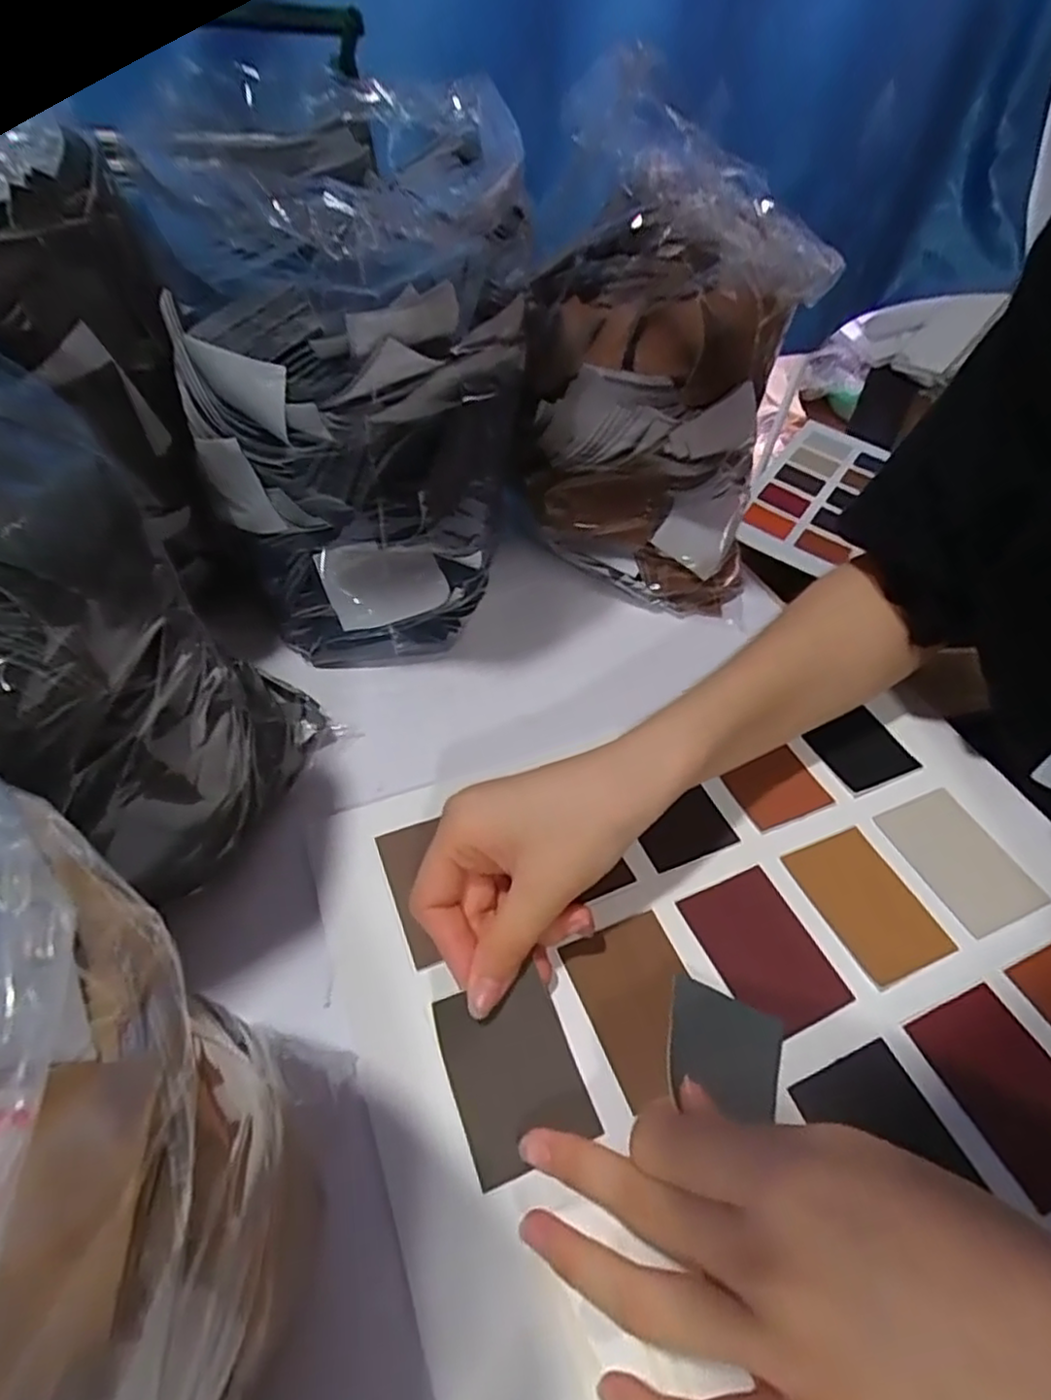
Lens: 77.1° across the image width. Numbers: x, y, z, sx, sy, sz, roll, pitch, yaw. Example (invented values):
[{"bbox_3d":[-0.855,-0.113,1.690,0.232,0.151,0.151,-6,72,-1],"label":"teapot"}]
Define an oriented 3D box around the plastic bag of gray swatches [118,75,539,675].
[{"bbox_3d":[-0.078,-0.135,0.350,0.112,0.238,0.154,22,50,16],"label":"plastic bag of gray swatches"}]

